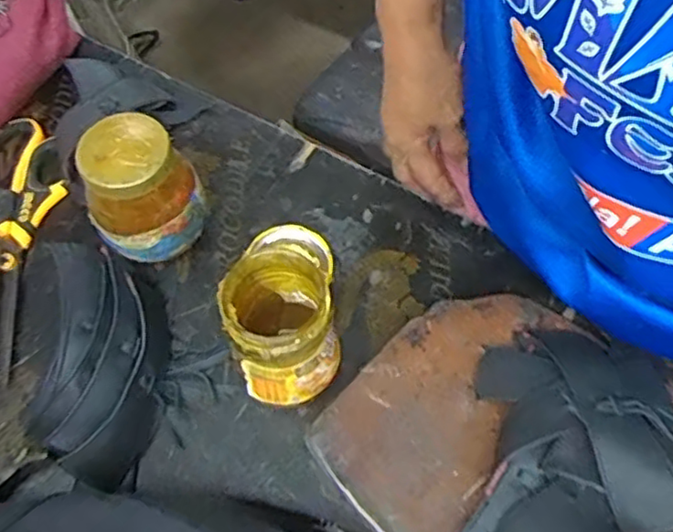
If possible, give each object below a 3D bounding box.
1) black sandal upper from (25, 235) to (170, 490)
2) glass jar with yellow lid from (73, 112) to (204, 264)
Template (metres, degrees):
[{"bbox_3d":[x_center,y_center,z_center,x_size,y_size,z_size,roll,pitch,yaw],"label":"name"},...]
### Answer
[{"bbox_3d":[-0.151,0.056,0.403,0.087,0.043,0.148,-5,62,-2],"label":"black sandal upper"},{"bbox_3d":[-0.123,-0.048,0.418,0.066,0.075,0.063,-27,65,-13],"label":"glass jar with yellow lid"}]

